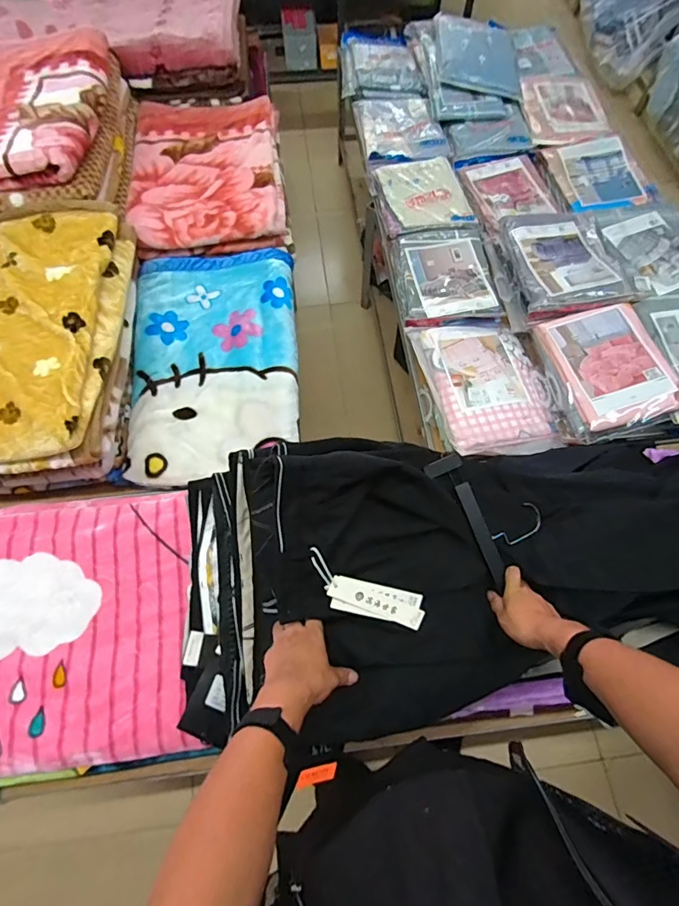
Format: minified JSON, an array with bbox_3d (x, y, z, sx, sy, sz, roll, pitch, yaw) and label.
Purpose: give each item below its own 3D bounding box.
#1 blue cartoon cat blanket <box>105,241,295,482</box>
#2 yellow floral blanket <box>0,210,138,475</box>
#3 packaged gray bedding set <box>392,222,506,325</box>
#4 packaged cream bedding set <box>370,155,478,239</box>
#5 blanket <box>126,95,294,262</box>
[{"bbox_3d":[-0.325,-0.249,1.172,0.426,0.053,0.654,-1,69,-2],"label":"blue cartoon cat blanket"},{"bbox_3d":[-0.758,-0.284,1.023,0.473,0.098,0.669,-4,70,-3],"label":"yellow floral blanket"},{"bbox_3d":[0.309,-0.521,1.302,0.280,0.062,0.340,-4,70,-3],"label":"packaged gray bedding set"},{"bbox_3d":[0.265,-0.820,1.428,0.278,0.036,0.308,-11,70,-6],"label":"packaged cream bedding set"},{"bbox_3d":[-0.406,-0.890,1.379,0.443,0.085,0.641,-6,70,-4],"label":"blanket"}]

